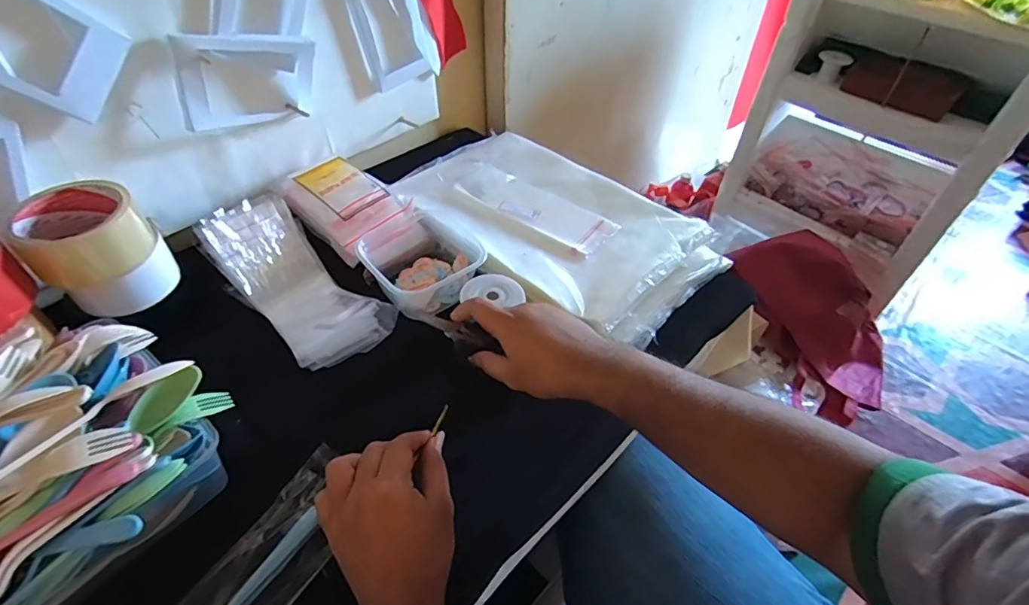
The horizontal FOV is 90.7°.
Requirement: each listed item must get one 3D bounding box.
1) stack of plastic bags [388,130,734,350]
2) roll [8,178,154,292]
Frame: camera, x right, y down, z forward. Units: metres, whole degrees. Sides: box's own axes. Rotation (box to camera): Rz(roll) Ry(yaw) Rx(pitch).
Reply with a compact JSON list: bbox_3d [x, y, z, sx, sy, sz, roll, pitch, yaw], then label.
[{"bbox_3d":[0.043,-0.105,0.651,0.388,0.038,0.237,34,54,27],"label":"stack of plastic bags"},{"bbox_3d":[-0.386,-0.063,0.458,0.089,0.061,0.073,-30,54,-28],"label":"roll"}]

